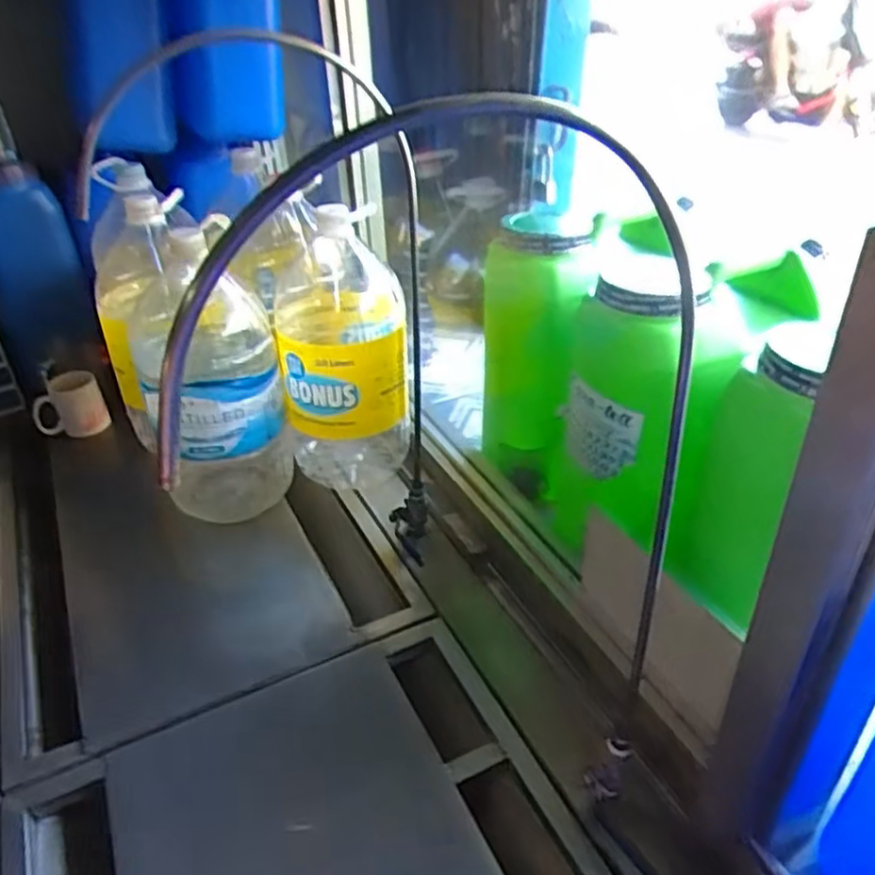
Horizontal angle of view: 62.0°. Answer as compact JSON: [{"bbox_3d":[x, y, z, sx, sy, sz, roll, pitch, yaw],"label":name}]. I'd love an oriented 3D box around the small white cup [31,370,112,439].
[{"bbox_3d":[-0.664,-0.053,1.309,0.120,0.091,0.094,-20,38,-23],"label":"small white cup"}]

